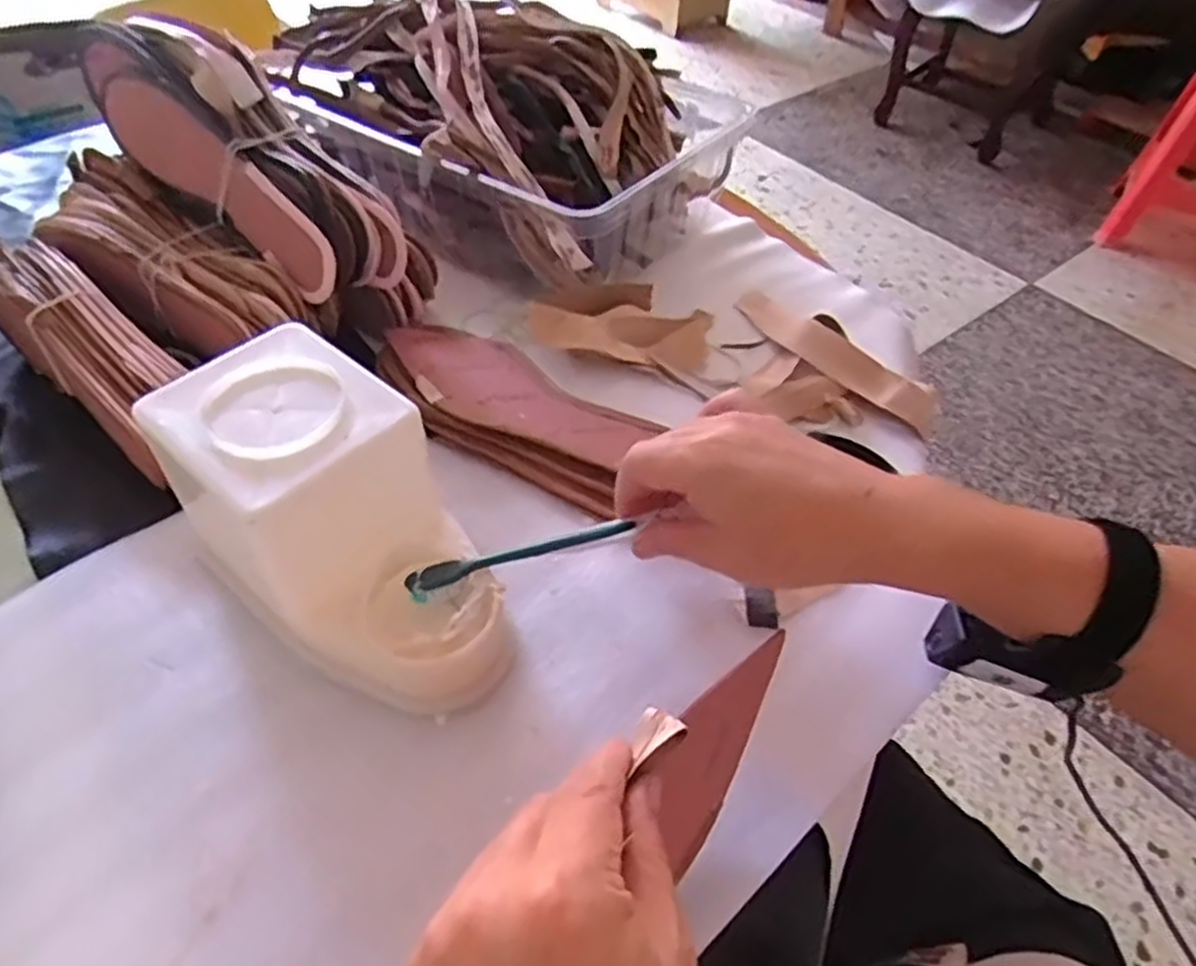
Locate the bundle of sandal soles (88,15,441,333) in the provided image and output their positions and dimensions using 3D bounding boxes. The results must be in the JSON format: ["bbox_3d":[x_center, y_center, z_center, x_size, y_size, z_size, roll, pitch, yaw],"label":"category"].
[{"bbox_3d":[-0.253,-0.226,0.567,0.293,0.112,0.103,40,56,3],"label":"bundle of sandal soles"}]

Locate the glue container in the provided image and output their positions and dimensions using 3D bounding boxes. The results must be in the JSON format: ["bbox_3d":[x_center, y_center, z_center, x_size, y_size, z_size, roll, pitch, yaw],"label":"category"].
[{"bbox_3d":[-0.135,0.027,0.400,0.110,0.120,0.197,-35,59,-29],"label":"glue container"}]

